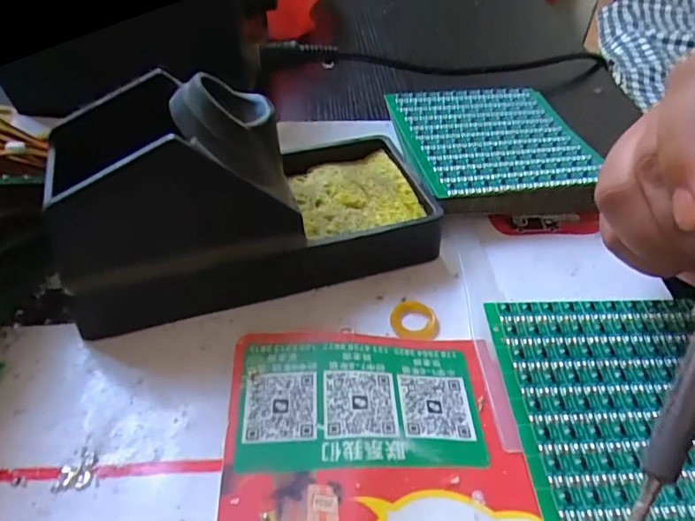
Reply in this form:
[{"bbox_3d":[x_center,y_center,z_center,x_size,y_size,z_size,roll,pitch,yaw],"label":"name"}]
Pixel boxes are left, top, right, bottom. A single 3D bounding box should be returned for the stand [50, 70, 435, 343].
[{"bbox_3d":[-0.038,-0.033,0.207,0.146,0.075,0.066,-15,47,-17],"label":"stand"}]

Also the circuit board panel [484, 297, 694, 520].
[{"bbox_3d":[0.103,0.053,0.170,0.093,0.004,0.099,-1,47,-3],"label":"circuit board panel"}]

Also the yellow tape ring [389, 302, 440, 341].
[{"bbox_3d":[0.027,0.025,0.204,0.019,0.004,0.020,1,44,-1],"label":"yellow tape ring"}]

